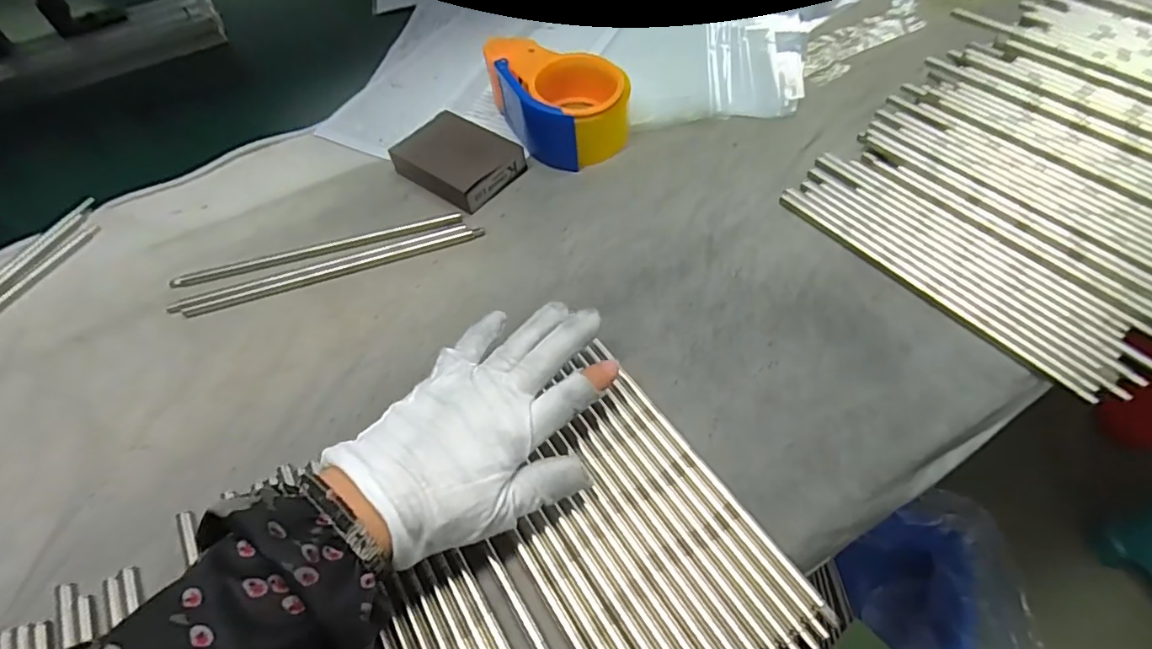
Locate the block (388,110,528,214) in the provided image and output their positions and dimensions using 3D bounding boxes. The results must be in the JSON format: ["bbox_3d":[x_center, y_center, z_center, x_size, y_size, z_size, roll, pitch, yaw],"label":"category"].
[{"bbox_3d":[-0.102,-0.141,0.470,0.099,0.024,0.072,32,63,25],"label":"block"}]

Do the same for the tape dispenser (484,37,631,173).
[{"bbox_3d":[-0.016,-0.200,0.481,0.085,0.060,0.123,-28,56,-15],"label":"tape dispenser"}]

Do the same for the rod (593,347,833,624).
[{"bbox_3d":[0.067,0.075,0.305,0.008,0.004,0.191,-30,57,-16],"label":"rod"}]

